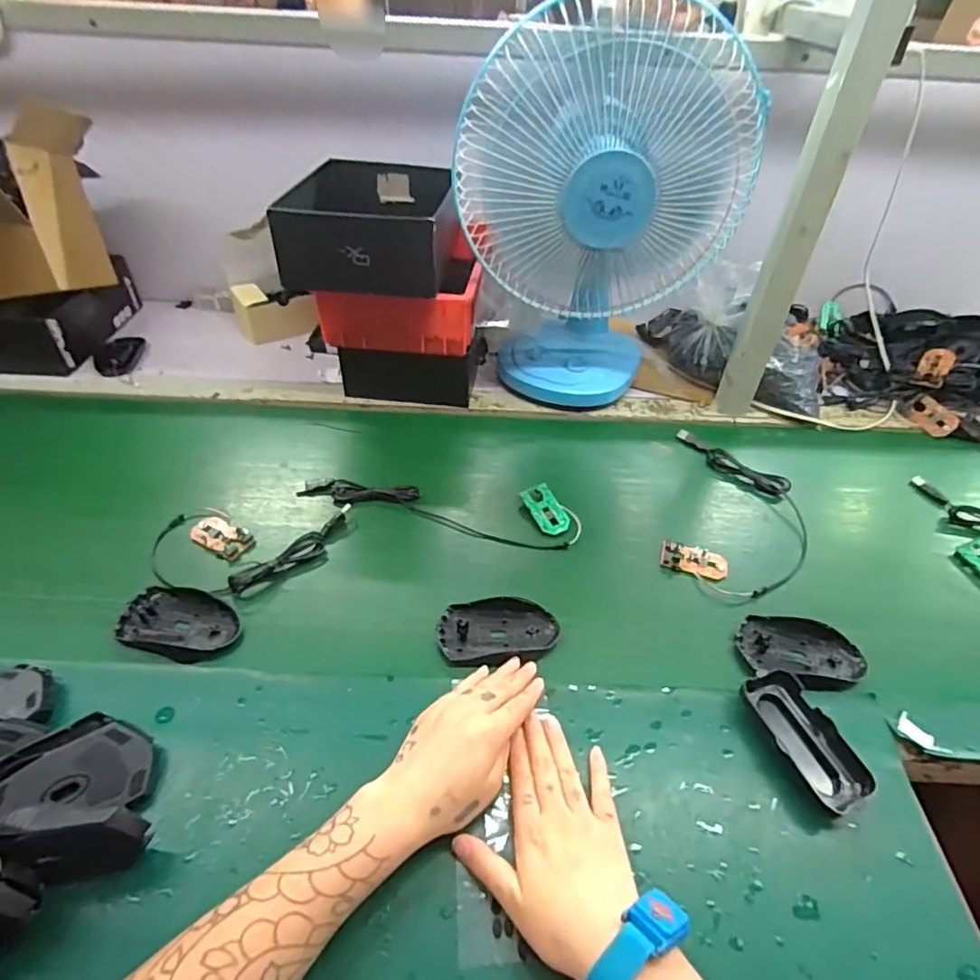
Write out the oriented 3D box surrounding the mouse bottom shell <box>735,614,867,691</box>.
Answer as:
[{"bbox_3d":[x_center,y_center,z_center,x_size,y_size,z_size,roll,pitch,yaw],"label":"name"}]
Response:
[{"bbox_3d":[0.293,0.154,0.539,0.107,0.014,0.074,6,41,4],"label":"mouse bottom shell"}]

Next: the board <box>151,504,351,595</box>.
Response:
[{"bbox_3d":[-0.257,0.059,0.600,0.190,0.017,0.112,1,41,-1],"label":"board"}]

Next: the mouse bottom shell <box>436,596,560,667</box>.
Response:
[{"bbox_3d":[0.007,0.136,0.540,0.112,0.023,0.064,-3,41,-5],"label":"mouse bottom shell"}]

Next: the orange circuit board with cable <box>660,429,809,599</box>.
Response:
[{"bbox_3d":[0.291,0.025,0.673,0.154,0.025,0.245,13,42,12],"label":"orange circuit board with cable"}]

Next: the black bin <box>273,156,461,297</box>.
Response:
[{"bbox_3d":[-0.148,-0.344,0.728,0.202,0.084,0.259,2,41,0],"label":"black bin"}]

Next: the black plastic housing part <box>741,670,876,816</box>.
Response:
[{"bbox_3d":[0.259,0.203,0.467,0.047,0.032,0.104,-18,45,-22],"label":"black plastic housing part"}]

